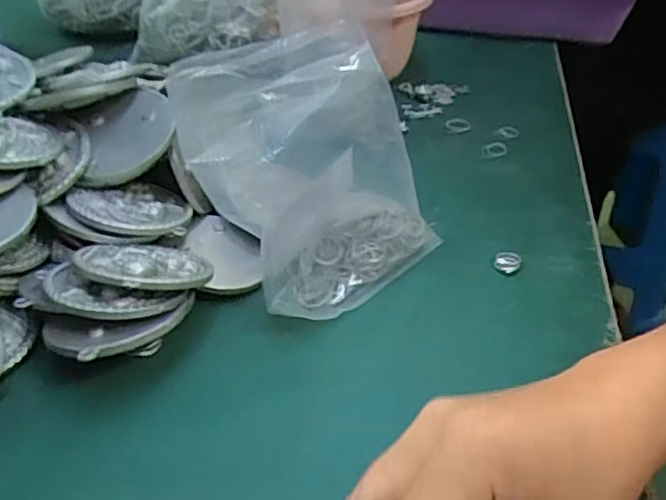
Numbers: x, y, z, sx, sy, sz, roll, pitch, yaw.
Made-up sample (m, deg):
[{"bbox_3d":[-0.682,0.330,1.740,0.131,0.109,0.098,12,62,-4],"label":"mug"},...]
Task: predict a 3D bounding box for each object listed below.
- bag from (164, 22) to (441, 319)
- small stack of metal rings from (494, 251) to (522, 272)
[{"bbox_3d":[-0.012,-0.036,0.382,0.122,0.170,0.062,-22,33,4],"label":"bag"},{"bbox_3d":[0.114,0.008,0.431,0.016,0.005,0.021,12,38,16],"label":"small stack of metal rings"}]

